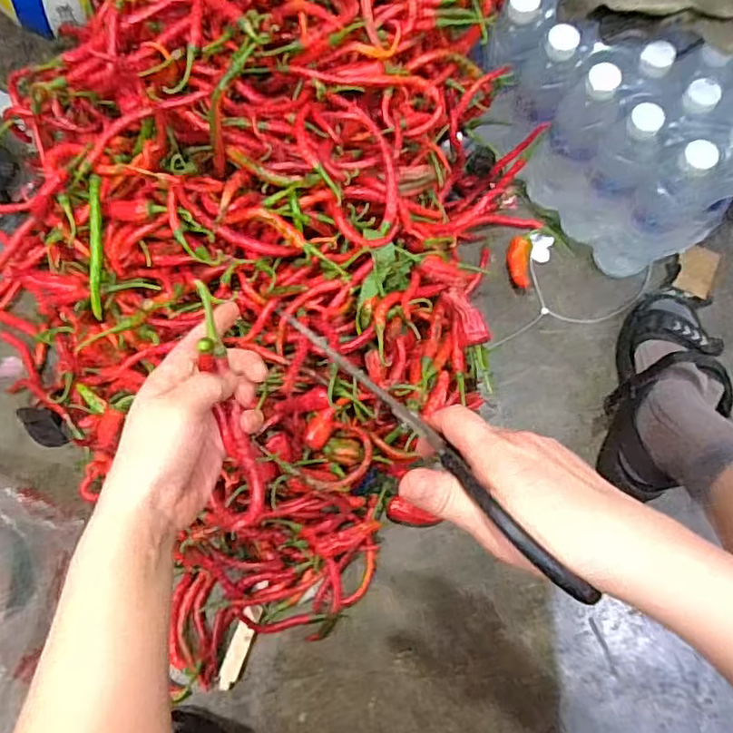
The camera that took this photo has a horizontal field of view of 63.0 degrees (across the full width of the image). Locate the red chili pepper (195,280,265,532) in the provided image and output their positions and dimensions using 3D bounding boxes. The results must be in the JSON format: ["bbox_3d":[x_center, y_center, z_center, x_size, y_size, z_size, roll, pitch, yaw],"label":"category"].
[{"bbox_3d":[-0.093,0.025,0.392,0.031,0.017,0.161,-10,90,-4],"label":"red chili pepper"}]

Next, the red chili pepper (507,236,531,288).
[{"bbox_3d":[0.194,-0.133,0.757,0.028,0.017,0.062,2,73,-1],"label":"red chili pepper"}]

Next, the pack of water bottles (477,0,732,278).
[{"bbox_3d":[0.298,-0.322,0.689,0.235,0.254,0.358,-38,78,-12],"label":"pack of water bottles"}]

